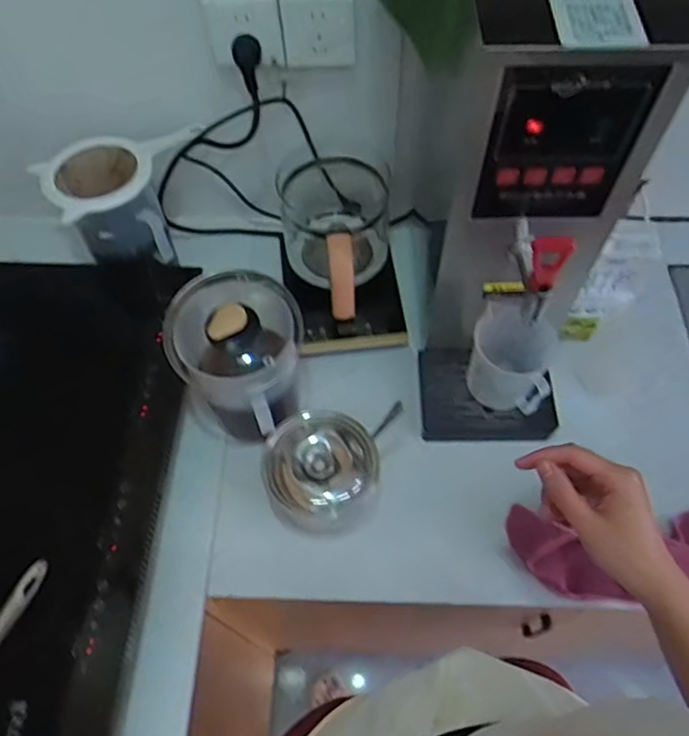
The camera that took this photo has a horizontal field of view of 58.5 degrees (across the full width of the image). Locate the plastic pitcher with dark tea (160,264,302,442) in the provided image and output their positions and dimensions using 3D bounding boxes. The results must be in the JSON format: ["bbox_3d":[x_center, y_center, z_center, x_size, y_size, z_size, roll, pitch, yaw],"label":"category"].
[{"bbox_3d":[-0.123,-0.005,0.772,0.150,0.254,0.142,-2,61,3],"label":"plastic pitcher with dark tea"}]

